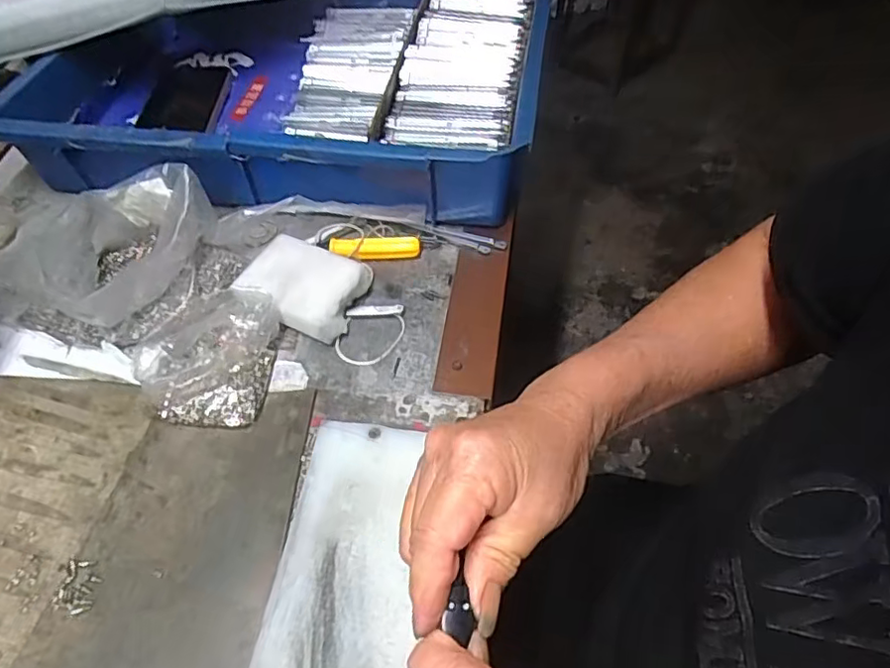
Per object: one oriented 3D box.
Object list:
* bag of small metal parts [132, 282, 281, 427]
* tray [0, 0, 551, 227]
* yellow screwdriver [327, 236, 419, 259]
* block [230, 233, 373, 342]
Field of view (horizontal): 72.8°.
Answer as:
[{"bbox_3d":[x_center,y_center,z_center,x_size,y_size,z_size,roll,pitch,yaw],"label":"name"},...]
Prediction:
[{"bbox_3d":[-0.163,0.009,0.400,0.095,0.038,0.098,2,51,2],"label":"bag of small metal parts"},{"bbox_3d":[-0.134,-0.222,0.545,0.427,0.084,0.276,7,51,6],"label":"tray"},{"bbox_3d":[-0.053,-0.067,0.463,0.067,0.014,0.012,-2,51,-2],"label":"yellow screwdriver"},{"bbox_3d":[-0.100,-0.035,0.433,0.084,0.021,0.062,21,54,17],"label":"block"}]

